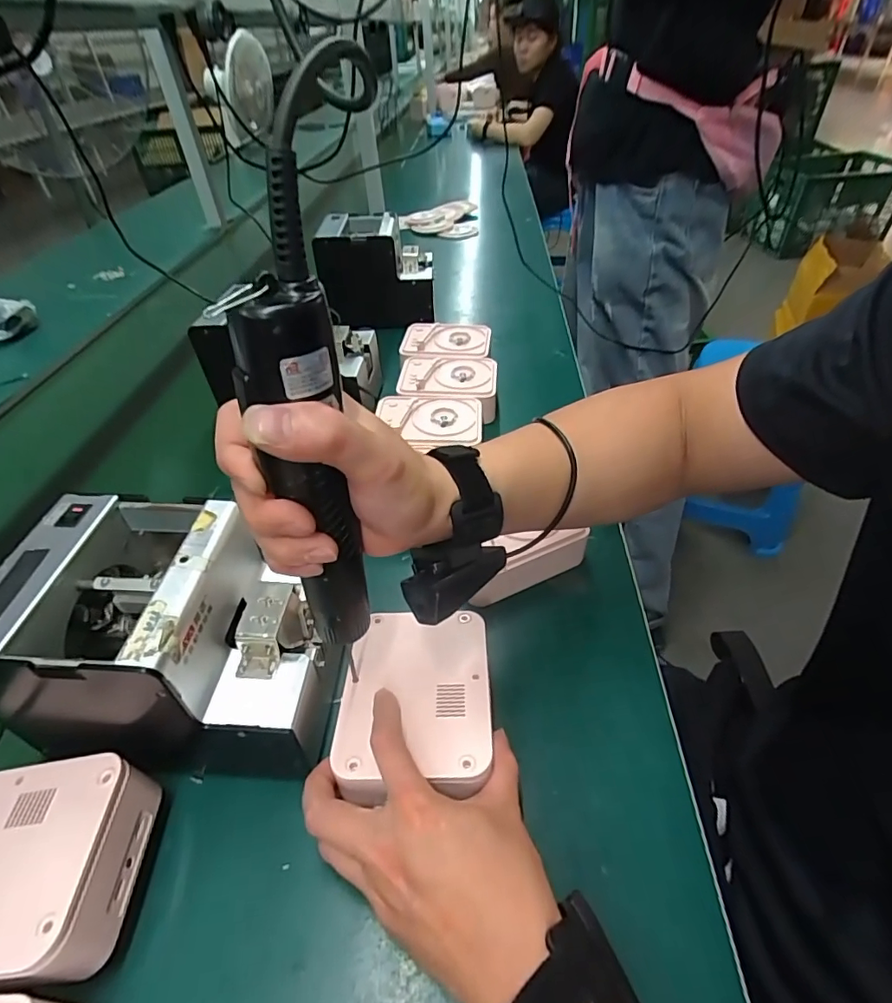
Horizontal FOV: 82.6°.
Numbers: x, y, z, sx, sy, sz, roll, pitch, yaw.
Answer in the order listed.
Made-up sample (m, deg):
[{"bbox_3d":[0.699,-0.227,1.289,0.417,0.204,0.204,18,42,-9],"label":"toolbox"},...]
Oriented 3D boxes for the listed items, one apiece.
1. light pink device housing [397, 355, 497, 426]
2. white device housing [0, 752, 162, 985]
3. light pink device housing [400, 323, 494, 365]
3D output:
[{"bbox_3d":[0.004,-0.153,0.674,0.125,0.042,0.105,1,43,5],"label":"light pink device housing"},{"bbox_3d":[-0.244,0.204,0.282,0.128,0.039,0.098,-4,43,1],"label":"white device housing"},{"bbox_3d":[0.001,-0.238,0.738,0.124,0.018,0.105,1,43,6],"label":"light pink device housing"}]

